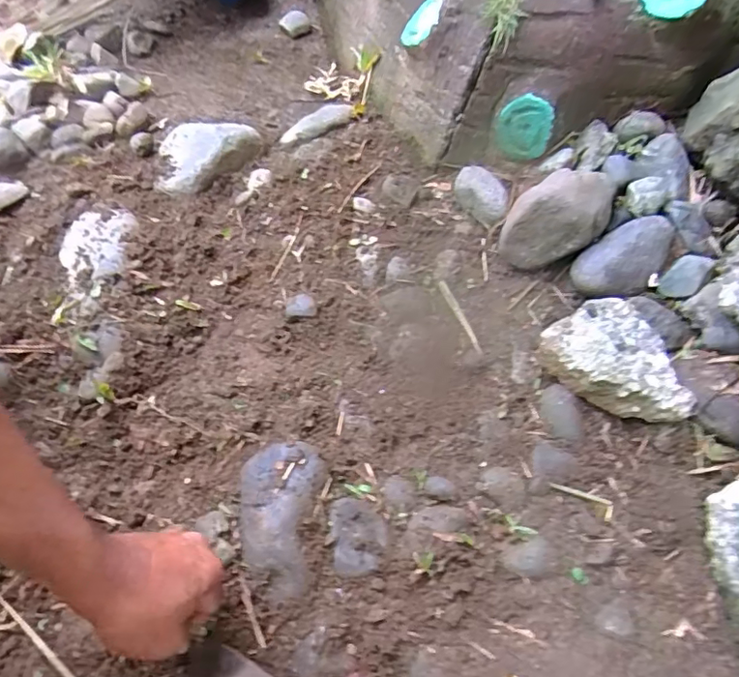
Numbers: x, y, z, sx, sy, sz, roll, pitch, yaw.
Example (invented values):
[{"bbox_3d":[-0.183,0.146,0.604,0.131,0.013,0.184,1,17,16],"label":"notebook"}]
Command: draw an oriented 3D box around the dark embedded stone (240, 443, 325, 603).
[{"bbox_3d":[-0.081,0.153,0.482,0.067,0.031,0.124,9,57,0],"label":"dark embedded stone"}]

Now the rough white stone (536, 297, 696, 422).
[{"bbox_3d":[0.249,0.026,0.556,0.116,0.051,0.142,-30,65,-22],"label":"rough white stone"}]

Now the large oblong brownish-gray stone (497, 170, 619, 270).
[{"bbox_3d":[0.214,-0.139,0.625,0.092,0.087,0.096,31,60,14],"label":"large oblong brownish-gray stone"}]

